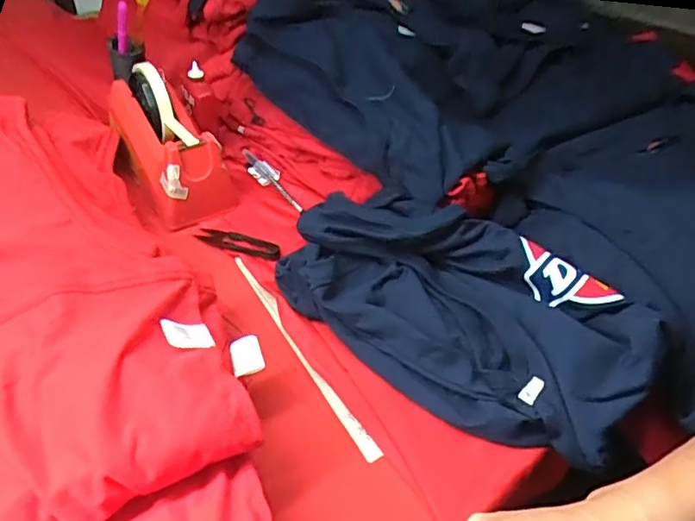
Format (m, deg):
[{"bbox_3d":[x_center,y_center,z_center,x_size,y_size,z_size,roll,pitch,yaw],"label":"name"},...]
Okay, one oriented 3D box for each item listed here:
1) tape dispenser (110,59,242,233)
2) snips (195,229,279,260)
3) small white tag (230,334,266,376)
[{"bbox_3d":[-0.194,-0.130,0.617,0.081,0.123,0.159,-23,47,-26],"label":"tape dispenser"},{"bbox_3d":[-0.111,-0.018,0.585,0.096,0.010,0.022,17,44,17],"label":"snips"},{"bbox_3d":[-0.076,0.070,0.429,0.023,0.009,0.036,-11,43,-15],"label":"small white tag"}]

